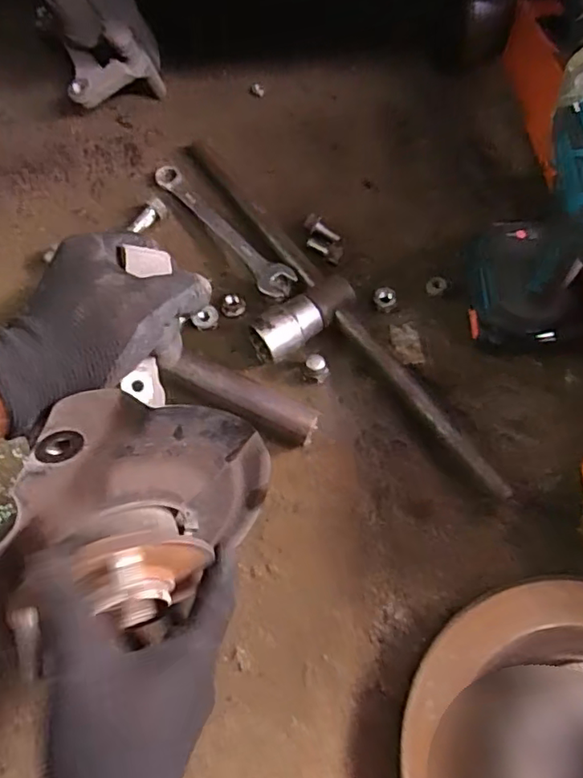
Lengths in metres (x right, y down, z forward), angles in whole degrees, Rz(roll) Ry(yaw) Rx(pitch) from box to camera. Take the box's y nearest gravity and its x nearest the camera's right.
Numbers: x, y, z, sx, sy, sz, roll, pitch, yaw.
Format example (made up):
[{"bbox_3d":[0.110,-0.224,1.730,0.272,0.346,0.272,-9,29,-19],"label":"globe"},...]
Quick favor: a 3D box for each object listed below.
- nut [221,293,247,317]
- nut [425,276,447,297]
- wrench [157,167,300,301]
[{"bbox_3d":[-0.054,-0.078,0.530,0.018,0.011,0.022,28,72,14],"label":"nut"},{"bbox_3d":[0.135,-0.095,0.530,0.018,0.017,0.012,-12,68,-2],"label":"nut"},{"bbox_3d":[-0.068,-0.160,0.554,0.033,0.007,0.200,-38,67,-10],"label":"wrench"}]

